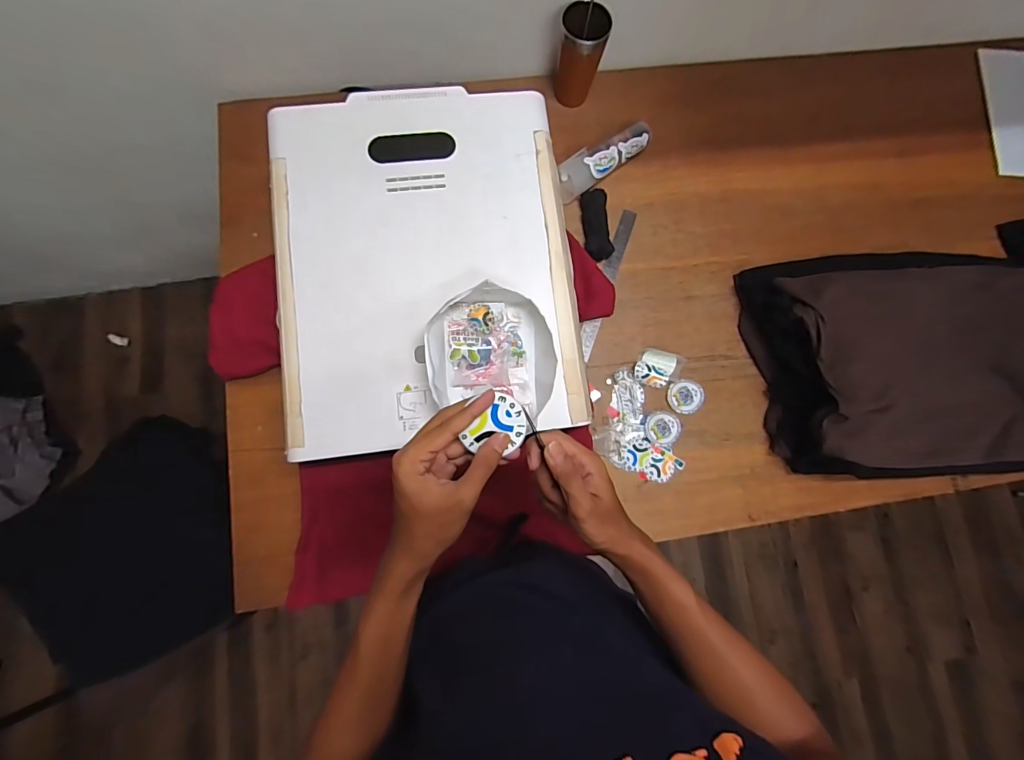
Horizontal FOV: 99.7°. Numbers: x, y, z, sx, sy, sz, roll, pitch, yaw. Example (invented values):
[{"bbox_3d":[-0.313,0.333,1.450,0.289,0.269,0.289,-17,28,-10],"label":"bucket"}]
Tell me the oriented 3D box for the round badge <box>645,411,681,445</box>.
[{"bbox_3d":[0.260,0.082,0.743,0.061,0.004,0.055,-4,81,-4],"label":"round badge"}]

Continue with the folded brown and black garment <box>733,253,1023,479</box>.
[{"bbox_3d":[0.670,-0.029,0.725,0.503,0.148,0.368,-2,81,-3],"label":"folded brown and black garment"}]

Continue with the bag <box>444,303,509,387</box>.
[{"bbox_3d":[-0.046,-0.046,0.572,0.079,0.016,0.110,-2,81,-3],"label":"bag"}]

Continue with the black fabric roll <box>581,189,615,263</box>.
[{"bbox_3d":[0.154,-0.283,0.785,0.047,0.033,0.135,-1,81,-3],"label":"black fabric roll"}]

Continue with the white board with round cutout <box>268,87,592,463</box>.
[{"bbox_3d":[-0.117,-0.166,0.596,0.398,0.026,0.494,-7,81,-4],"label":"white board with round cutout"}]

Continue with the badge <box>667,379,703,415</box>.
[{"bbox_3d":[0.303,0.030,0.753,0.063,0.005,0.059,0,81,-3],"label":"badge"}]

